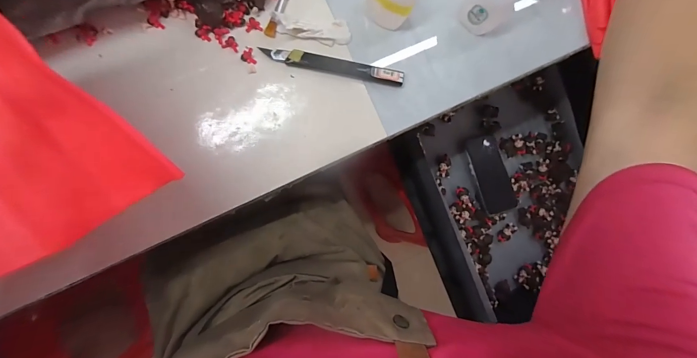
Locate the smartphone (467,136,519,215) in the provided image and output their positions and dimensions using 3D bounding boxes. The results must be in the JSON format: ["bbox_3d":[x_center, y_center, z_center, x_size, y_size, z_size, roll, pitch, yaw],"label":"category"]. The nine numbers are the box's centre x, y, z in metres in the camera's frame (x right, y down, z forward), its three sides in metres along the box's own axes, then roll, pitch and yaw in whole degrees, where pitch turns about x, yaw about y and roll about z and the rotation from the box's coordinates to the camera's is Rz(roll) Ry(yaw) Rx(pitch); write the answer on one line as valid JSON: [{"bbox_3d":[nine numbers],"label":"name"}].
[{"bbox_3d":[0.294,-0.010,0.670,0.085,0.010,0.155,-17,81,-13],"label":"smartphone"}]

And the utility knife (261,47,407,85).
[{"bbox_3d":[-0.013,-0.115,0.332,0.143,0.011,0.014,8,88,-9],"label":"utility knife"}]

